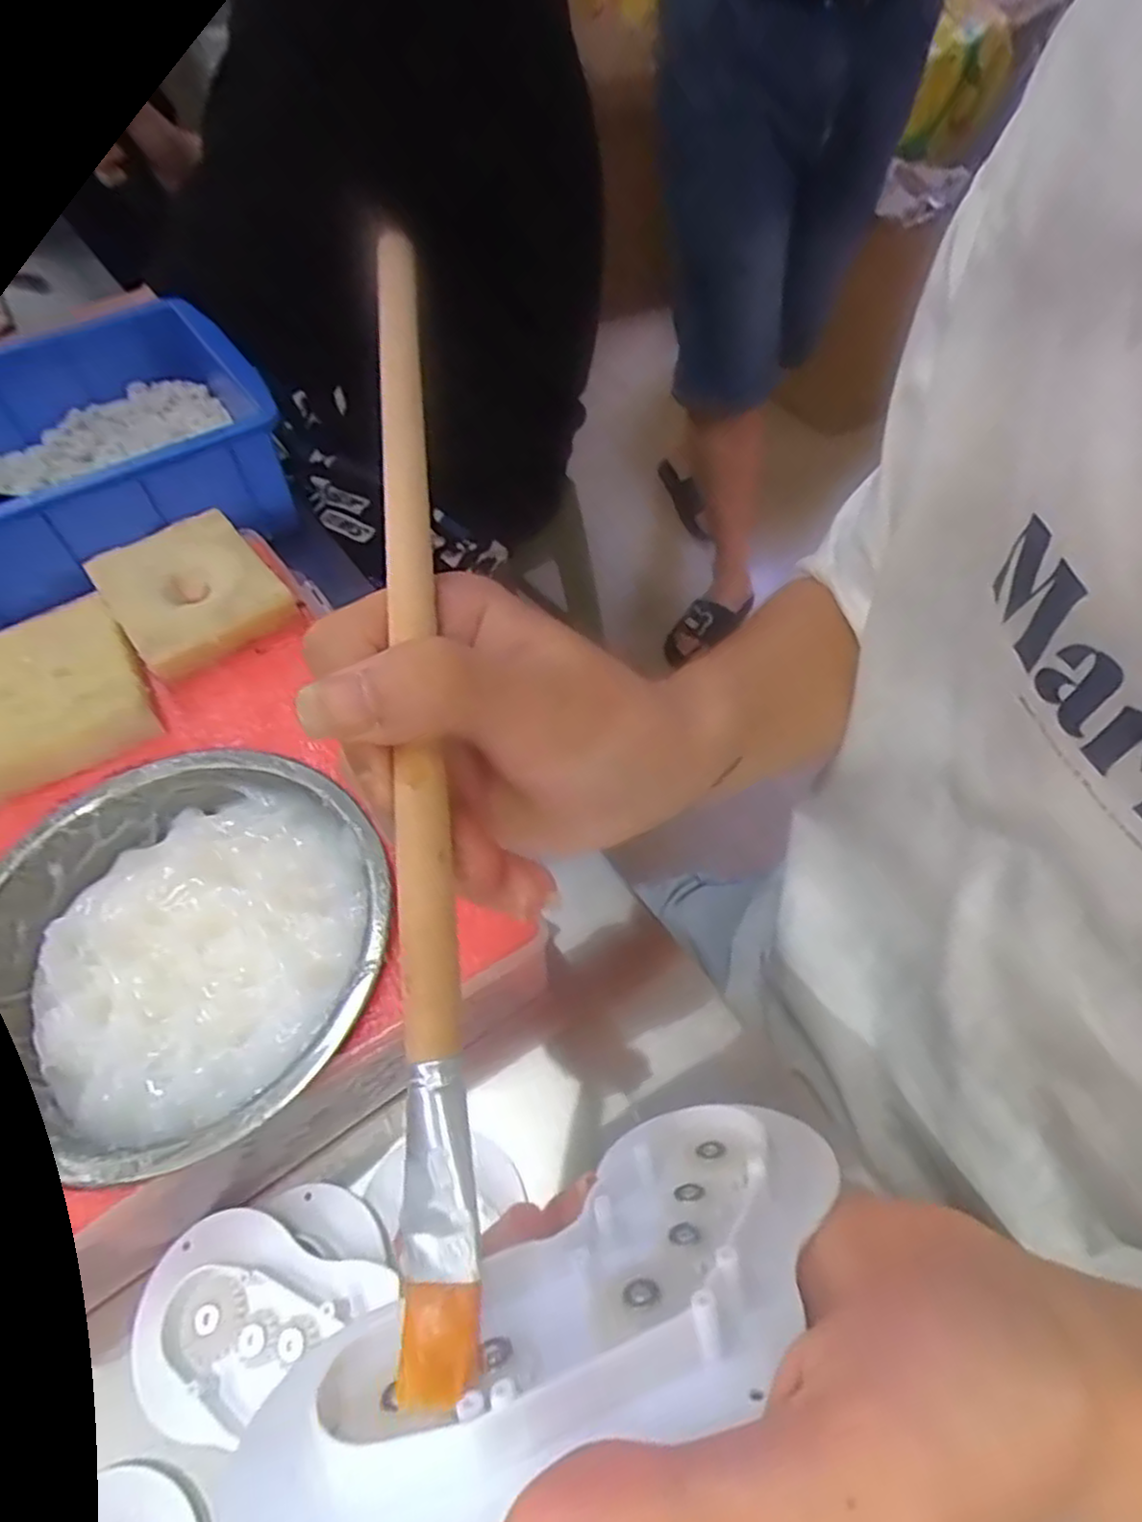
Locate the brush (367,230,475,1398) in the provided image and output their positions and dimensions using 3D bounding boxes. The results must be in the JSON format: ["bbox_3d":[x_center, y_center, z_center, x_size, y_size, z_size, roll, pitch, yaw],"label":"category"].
[{"bbox_3d":[-0.039,-0.013,0.178,0.017,0.010,0.274,-5,73,-5],"label":"brush"}]

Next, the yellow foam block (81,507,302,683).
[{"bbox_3d":[-0.193,-0.086,0.382,0.073,0.019,0.087,-35,61,-21],"label":"yellow foam block"}]

